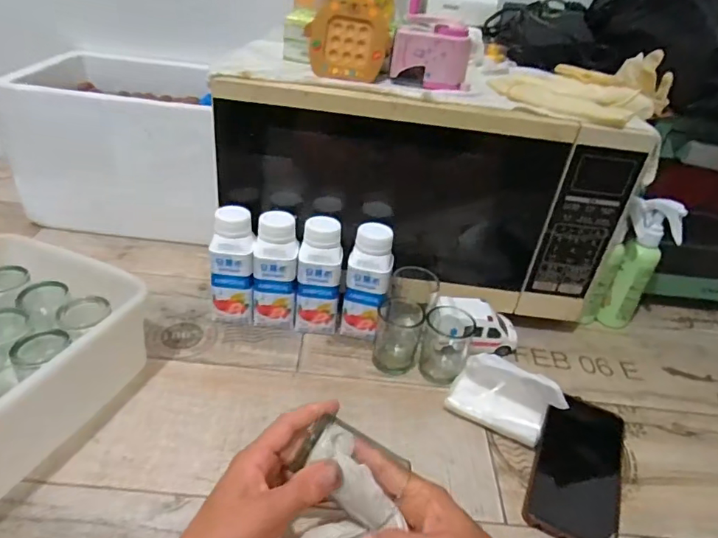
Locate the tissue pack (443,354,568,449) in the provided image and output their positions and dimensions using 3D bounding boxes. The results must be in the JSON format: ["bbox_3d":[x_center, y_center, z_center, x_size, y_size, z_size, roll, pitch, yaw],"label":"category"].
[{"bbox_3d":[0.150,0.127,0.517,0.105,0.073,0.063,20,36,18],"label":"tissue pack"}]

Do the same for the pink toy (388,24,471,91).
[{"bbox_3d":[0.076,-0.225,0.526,0.077,0.059,0.036,10,36,4],"label":"pink toy"}]

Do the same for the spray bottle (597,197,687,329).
[{"bbox_3d":[0.354,0.000,0.647,0.063,0.183,0.043,24,37,23],"label":"spray bottle"}]

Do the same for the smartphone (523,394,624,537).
[{"bbox_3d":[0.212,0.186,0.482,0.078,0.015,0.169,20,36,18],"label":"smartphone"}]

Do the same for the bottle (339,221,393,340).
[{"bbox_3d":[0.010,0.022,0.582,0.052,0.139,0.052,9,34,2],"label":"bottle"}]

